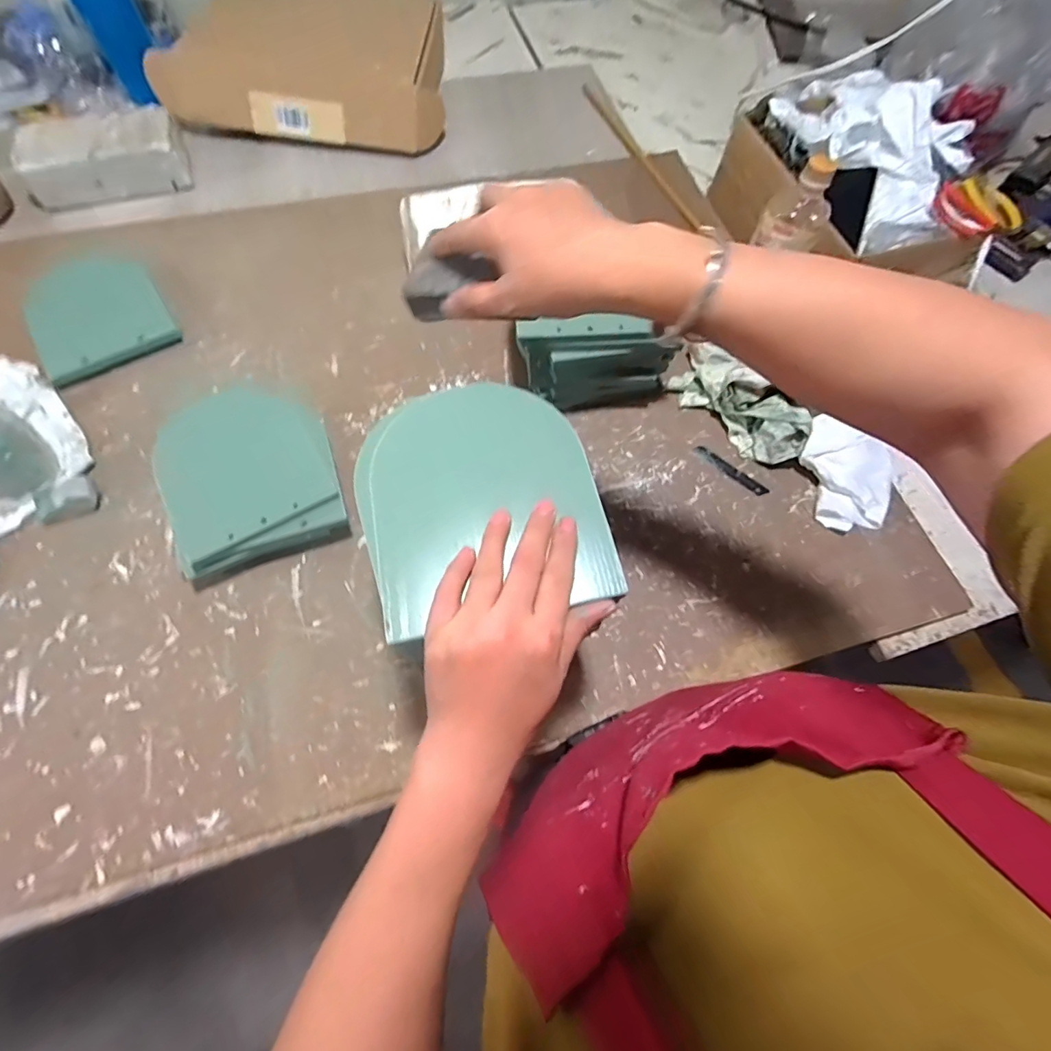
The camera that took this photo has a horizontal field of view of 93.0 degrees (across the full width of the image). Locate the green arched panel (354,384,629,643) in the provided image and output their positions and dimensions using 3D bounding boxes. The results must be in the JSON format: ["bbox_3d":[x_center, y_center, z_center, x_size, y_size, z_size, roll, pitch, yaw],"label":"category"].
[{"bbox_3d":[-0.030,-0.019,0.333,0.151,0.020,0.164,-12,67,-8],"label":"green arched panel"}]

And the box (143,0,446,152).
[{"bbox_3d":[-0.347,-0.754,0.788,0.427,0.156,0.252,1,66,-2],"label":"box"}]

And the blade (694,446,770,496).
[{"bbox_3d":[0.249,-0.066,0.605,0.097,0.004,0.017,38,70,15],"label":"blade"}]

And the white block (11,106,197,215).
[{"bbox_3d":[-0.613,-0.538,0.728,0.205,0.059,0.118,-14,68,-9],"label":"white block"}]

